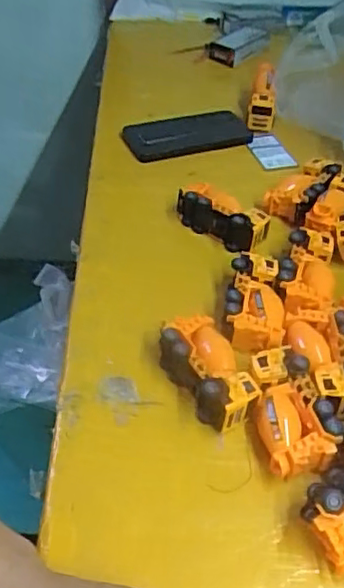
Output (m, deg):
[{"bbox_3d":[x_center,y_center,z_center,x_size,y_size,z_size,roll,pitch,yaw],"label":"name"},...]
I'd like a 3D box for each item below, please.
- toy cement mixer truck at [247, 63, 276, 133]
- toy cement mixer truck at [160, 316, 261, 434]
[{"bbox_3d":[0.131,-0.284,0.861,0.035,0.046,0.135,9,44,6],"label":"toy cement mixer truck"},{"bbox_3d":[0.032,0.062,0.510,0.057,0.037,0.102,-22,49,-23],"label":"toy cement mixer truck"}]

